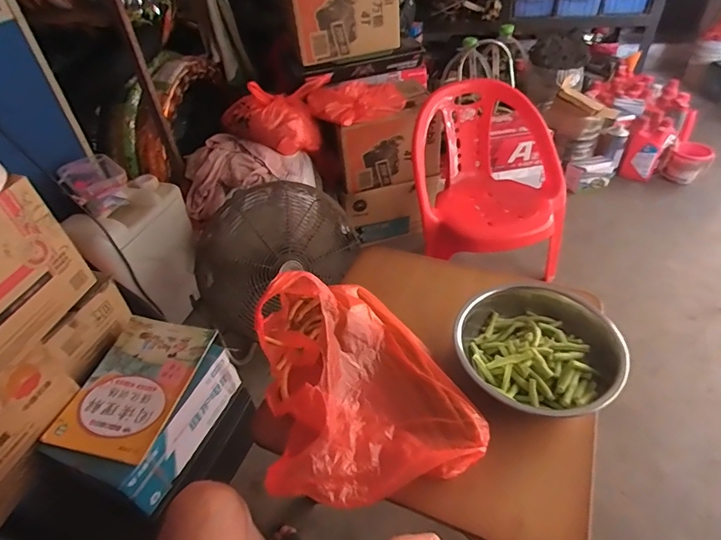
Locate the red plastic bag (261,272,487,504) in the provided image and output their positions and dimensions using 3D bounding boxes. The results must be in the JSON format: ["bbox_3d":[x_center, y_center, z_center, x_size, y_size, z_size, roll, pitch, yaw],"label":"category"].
[{"bbox_3d":[0.001,0.138,0.615,0.284,0.174,0.300,-9,41,-3],"label":"red plastic bag"}]

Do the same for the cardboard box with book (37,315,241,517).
[{"bbox_3d":[-0.445,0.274,0.916,0.235,0.127,0.327,12,44,19],"label":"cardboard box with book"}]

